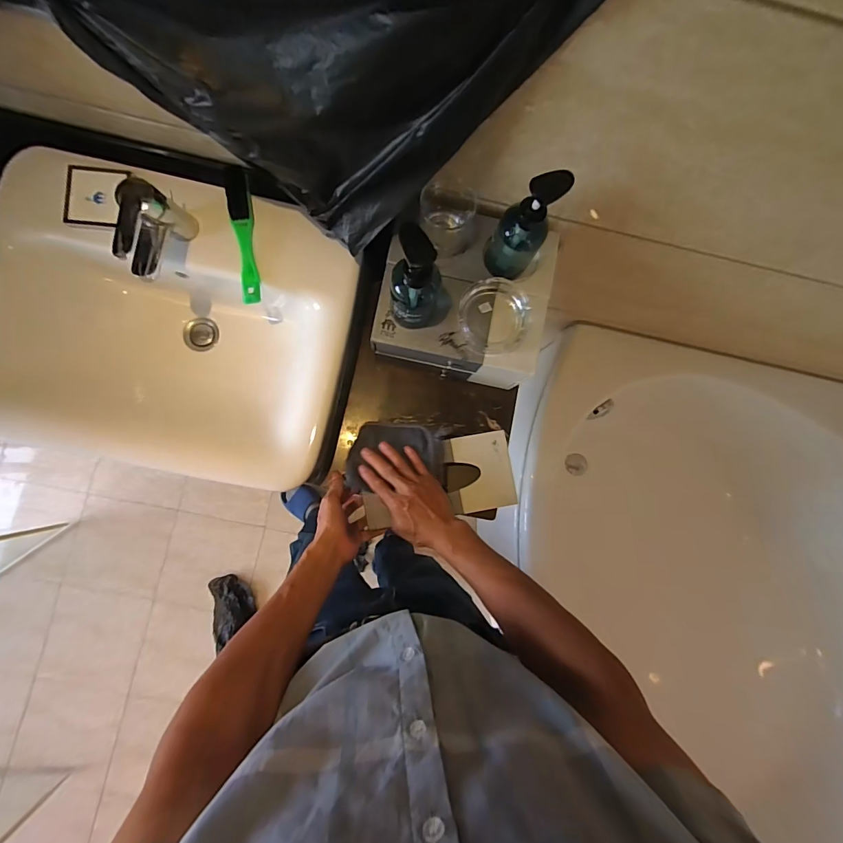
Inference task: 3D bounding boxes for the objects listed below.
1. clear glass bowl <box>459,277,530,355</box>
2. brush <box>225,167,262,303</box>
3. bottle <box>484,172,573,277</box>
[{"bbox_3d":[0.106,-0.154,0.589,0.098,0.032,0.102,0,85,-4],"label":"clear glass bowl"},{"bbox_3d":[-0.266,-0.281,0.598,0.029,0.027,0.207,-7,85,-5],"label":"brush"},{"bbox_3d":[0.130,-0.250,0.524,0.069,0.173,0.056,34,83,0],"label":"bottle"}]

